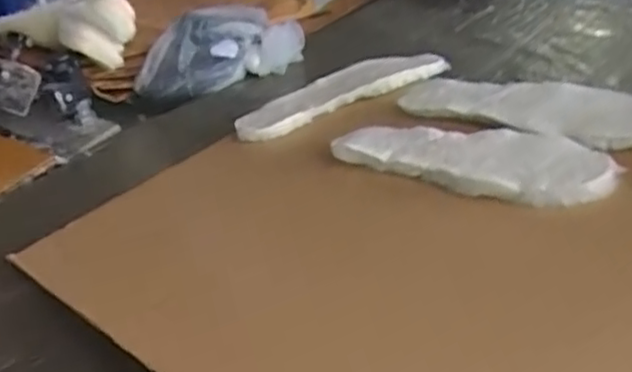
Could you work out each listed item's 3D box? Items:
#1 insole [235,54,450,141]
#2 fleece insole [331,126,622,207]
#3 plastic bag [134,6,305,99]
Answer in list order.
[{"bbox_3d":[0.028,-0.125,0.874,0.275,0.020,0.090,-23,39,-7],"label":"insole"},{"bbox_3d":[0.144,-0.031,0.651,0.281,0.017,0.098,16,44,45],"label":"fleece insole"},{"bbox_3d":[-0.145,-0.200,1.001,0.248,0.096,0.095,-18,37,-15],"label":"plastic bag"}]

